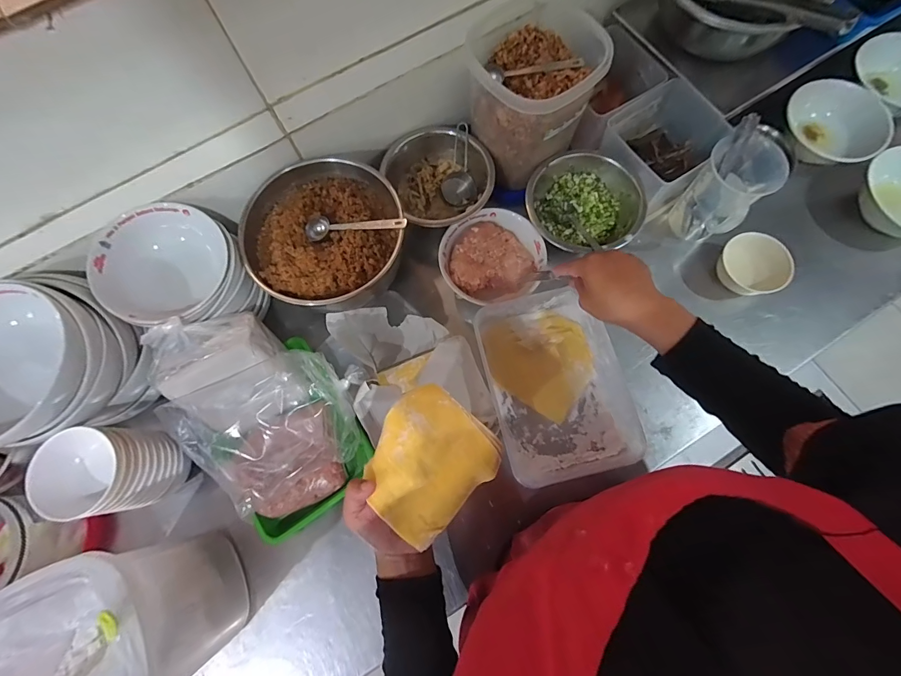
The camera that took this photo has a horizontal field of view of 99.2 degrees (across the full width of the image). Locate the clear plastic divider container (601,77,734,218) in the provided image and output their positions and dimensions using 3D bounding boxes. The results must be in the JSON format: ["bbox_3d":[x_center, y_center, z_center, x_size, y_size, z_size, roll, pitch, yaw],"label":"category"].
[{"bbox_3d":[0.320,-0.287,0.581,0.142,0.102,0.140,-38,77,-8],"label":"clear plastic divider container"}]

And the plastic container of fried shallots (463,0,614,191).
[{"bbox_3d":[0.105,-0.358,0.548,0.170,0.140,0.176,-37,77,-8],"label":"plastic container of fried shallots"}]

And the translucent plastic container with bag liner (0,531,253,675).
[{"bbox_3d":[-0.332,0.302,0.392,0.154,0.183,0.152,-23,75,-4],"label":"translucent plastic container with bag liner"}]

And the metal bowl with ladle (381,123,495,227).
[{"bbox_3d":[-0.014,-0.249,0.583,0.146,0.088,0.161,-33,76,-7],"label":"metal bowl with ladle"}]

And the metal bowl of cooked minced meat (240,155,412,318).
[{"bbox_3d":[-0.174,-0.147,0.531,0.202,0.073,0.209,-28,76,-6],"label":"metal bowl of cooked minced meat"}]

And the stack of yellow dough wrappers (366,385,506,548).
[{"bbox_3d":[-0.025,0.120,0.379,0.113,0.022,0.126,42,80,12],"label":"stack of yellow dough wrappers"}]

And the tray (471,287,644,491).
[{"bbox_3d":[0.137,0.060,0.522,0.164,0.056,0.240,-17,75,-3],"label":"tray"}]

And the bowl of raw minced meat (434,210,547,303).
[{"bbox_3d":[0.061,-0.112,0.570,0.141,0.056,0.137,0,75,2],"label":"bowl of raw minced meat"}]

